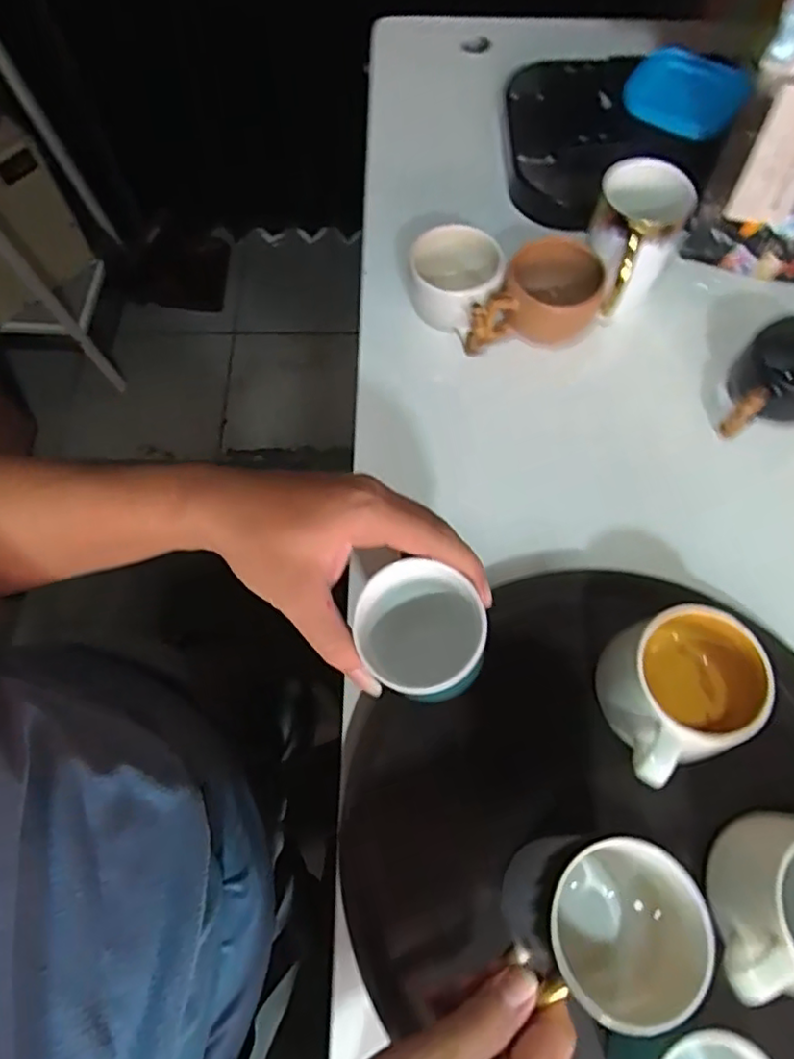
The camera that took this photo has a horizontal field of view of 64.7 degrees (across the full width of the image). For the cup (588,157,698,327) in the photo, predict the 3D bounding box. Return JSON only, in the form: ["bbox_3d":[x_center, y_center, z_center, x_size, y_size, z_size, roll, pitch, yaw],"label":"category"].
[{"bbox_3d":[0.189,-0.234,0.530,0.078,0.094,0.105,26,73,10],"label":"cup"}]

